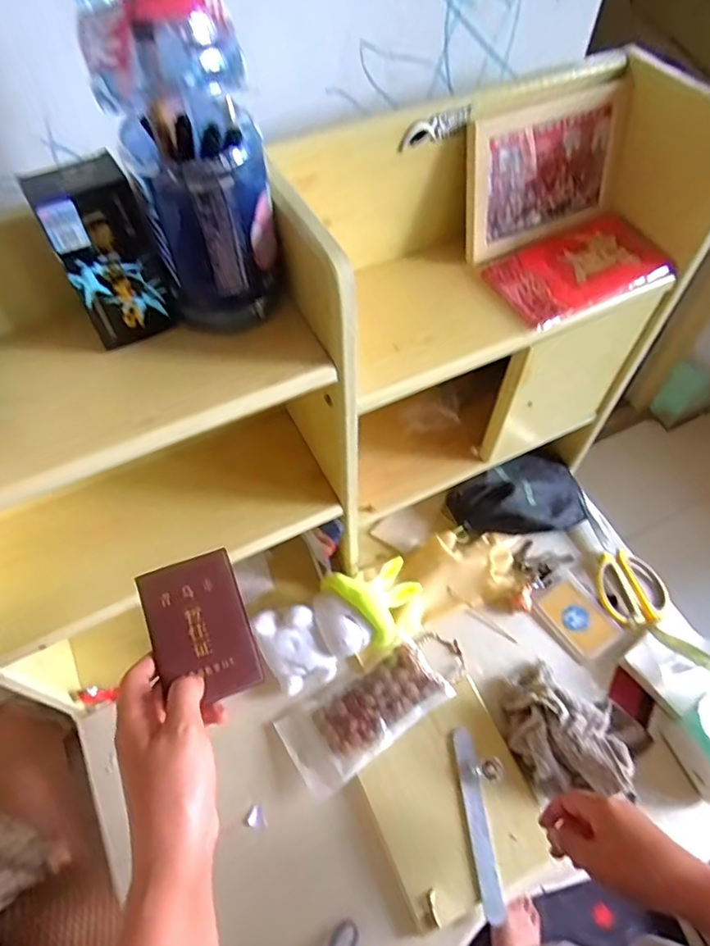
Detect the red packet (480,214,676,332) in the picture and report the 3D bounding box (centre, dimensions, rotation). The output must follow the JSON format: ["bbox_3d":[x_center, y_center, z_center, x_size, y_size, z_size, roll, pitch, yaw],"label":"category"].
[{"bbox_3d":[0.215,-0.195,0.538,0.174,0.012,0.094,-27,61,-16],"label":"red packet"}]

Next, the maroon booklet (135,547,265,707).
[{"bbox_3d":[-0.116,0.116,0.421,0.070,0.006,0.105,-17,70,-15],"label":"maroon booklet"}]

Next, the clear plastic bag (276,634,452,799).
[{"bbox_3d":[0.014,0.279,0.656,0.192,0.021,0.093,-27,61,-17],"label":"clear plastic bag"}]

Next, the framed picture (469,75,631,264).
[{"bbox_3d":[0.179,-0.283,0.527,0.171,0.112,0.010,-25,39,-15],"label":"framed picture"}]

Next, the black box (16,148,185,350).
[{"bbox_3d":[-0.163,-0.144,0.378,0.060,0.113,0.031,-22,60,-14],"label":"black box"}]

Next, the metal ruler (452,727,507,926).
[{"bbox_3d":[0.131,0.368,0.598,0.021,0.005,0.176,-12,60,6],"label":"metal ruler"}]

